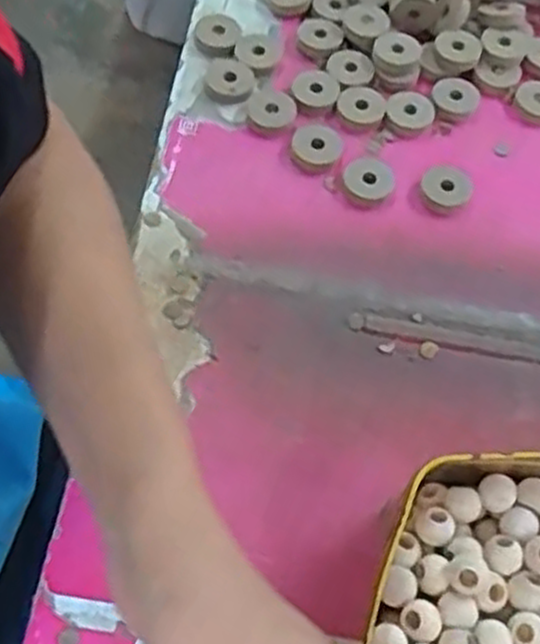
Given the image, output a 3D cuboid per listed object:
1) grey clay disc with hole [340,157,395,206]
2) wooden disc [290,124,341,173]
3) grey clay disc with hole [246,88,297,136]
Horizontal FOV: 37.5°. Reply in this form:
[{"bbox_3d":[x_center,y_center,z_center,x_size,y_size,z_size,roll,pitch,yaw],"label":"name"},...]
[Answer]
[{"bbox_3d":[0.067,-0.098,0.542,0.035,0.004,0.037,2,59,-3],"label":"grey clay disc with hole"},{"bbox_3d":[0.033,-0.124,0.555,0.035,0.004,0.039,28,61,12],"label":"wooden disc"},{"bbox_3d":[-0.001,-0.149,0.569,0.036,0.009,0.041,17,60,6],"label":"grey clay disc with hole"}]

